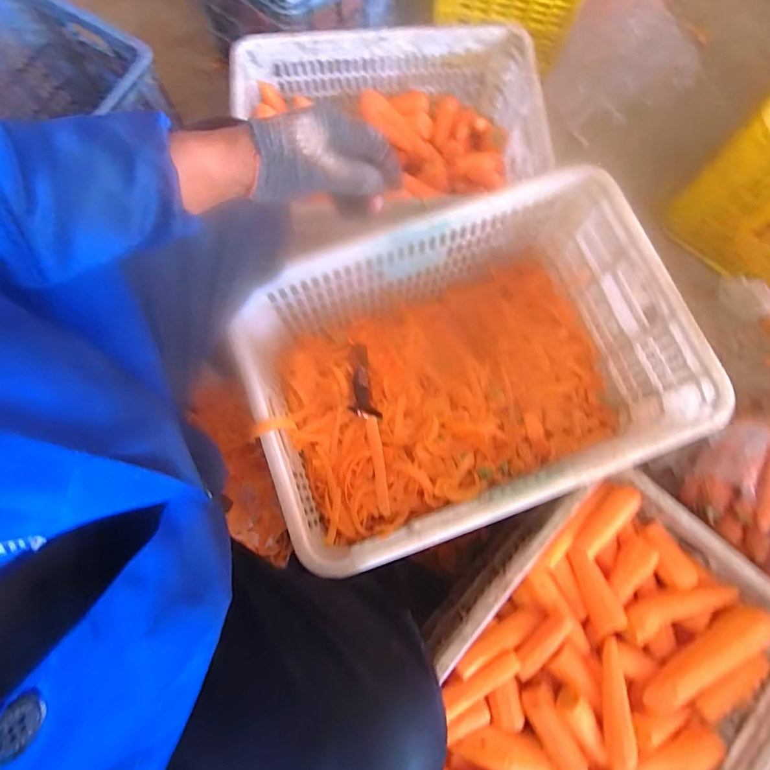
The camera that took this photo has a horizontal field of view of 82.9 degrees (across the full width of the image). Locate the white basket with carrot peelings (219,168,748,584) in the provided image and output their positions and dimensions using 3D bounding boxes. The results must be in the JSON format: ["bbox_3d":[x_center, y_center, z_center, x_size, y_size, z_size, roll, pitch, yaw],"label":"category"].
[{"bbox_3d":[0.125,-0.022,0.713,0.594,0.268,0.421,-20,77,-4],"label":"white basket with carrot peelings"}]

